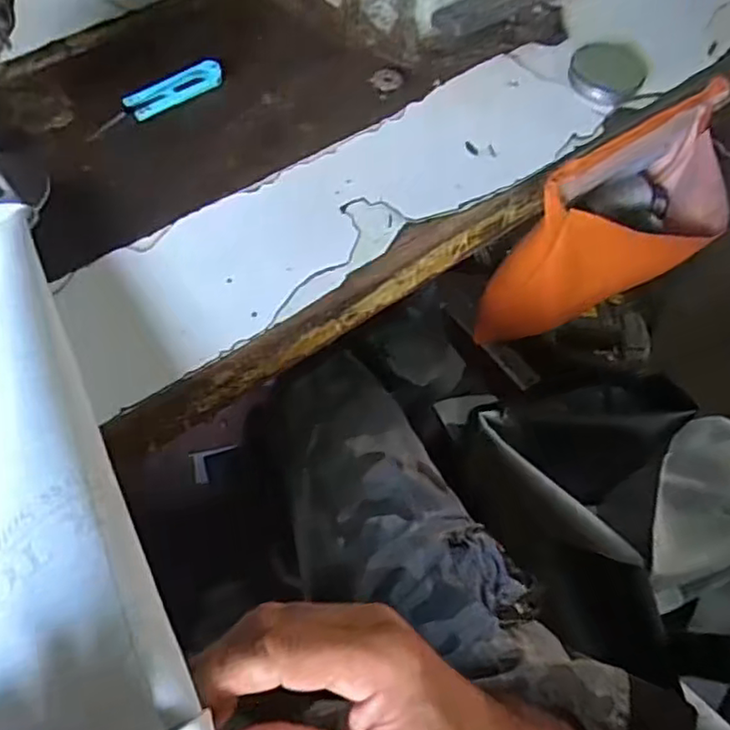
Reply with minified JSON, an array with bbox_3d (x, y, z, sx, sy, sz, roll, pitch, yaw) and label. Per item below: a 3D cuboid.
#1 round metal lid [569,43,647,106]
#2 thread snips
[{"bbox_3d":[0.180,-0.218,0.491,0.053,0.014,0.058,2,61,-3],"label":"round metal lid"},{"bbox_3d":[-0.143,-0.184,0.449,0.100,0.008,0.021,-32,68,-20],"label":"thread snips"}]

